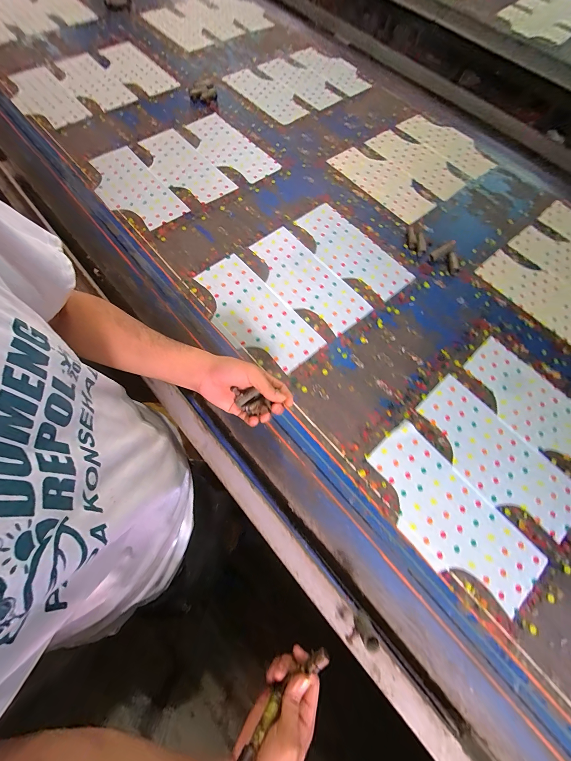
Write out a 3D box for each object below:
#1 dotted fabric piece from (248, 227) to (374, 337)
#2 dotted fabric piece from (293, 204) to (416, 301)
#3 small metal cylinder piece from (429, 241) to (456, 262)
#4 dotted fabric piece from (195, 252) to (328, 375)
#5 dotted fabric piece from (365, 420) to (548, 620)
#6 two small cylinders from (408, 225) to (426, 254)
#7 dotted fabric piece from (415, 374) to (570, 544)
[{"bbox_3d":[0.044,-0.231,0.626,0.140,0.007,0.305,-40,76,-15],"label":"dotted fabric piece"},{"bbox_3d":[0.157,-0.318,0.666,0.148,0.010,0.307,-38,75,-15],"label":"dotted fabric piece"},{"bbox_3d":[0.378,-0.311,0.652,0.059,0.013,0.019,-33,70,27],"label":"small metal cylinder piece"},{"bbox_3d":[-0.072,-0.144,0.587,0.149,0.007,0.307,-41,76,-15],"label":"dotted fabric piece"},{"bbox_3d":[0.274,0.230,0.462,0.150,0.004,0.303,-38,76,-15],"label":"dotted fabric piece"},{"bbox_3d":[0.326,-0.352,0.676,0.036,0.019,0.082,-1,70,-3],"label":"two small cylinders"},{"bbox_3d":[0.387,0.139,0.503,0.144,0.008,0.304,-40,76,-15],"label":"dotted fabric piece"}]

